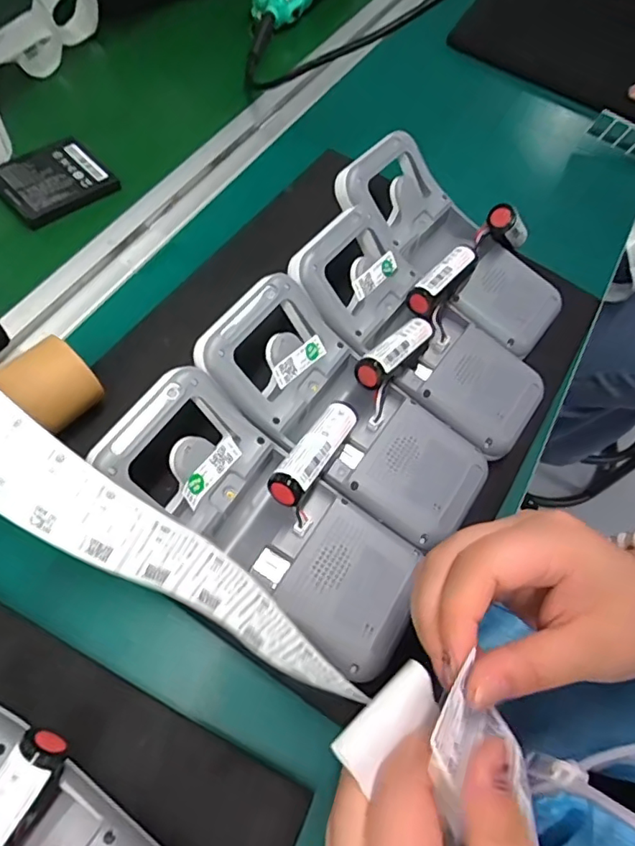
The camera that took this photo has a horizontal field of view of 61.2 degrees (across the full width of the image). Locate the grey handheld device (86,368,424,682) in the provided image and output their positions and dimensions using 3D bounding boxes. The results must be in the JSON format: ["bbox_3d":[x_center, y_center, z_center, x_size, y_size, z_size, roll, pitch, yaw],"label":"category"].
[{"bbox_3d":[-0.023,0.047,0.268,0.164,0.029,0.070,42,64,-2],"label":"grey handheld device"}]

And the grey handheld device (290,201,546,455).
[{"bbox_3d":[0.063,-0.056,0.332,0.167,0.027,0.076,41,63,-4],"label":"grey handheld device"}]

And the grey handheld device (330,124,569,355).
[{"bbox_3d":[0.089,-0.117,0.370,0.169,0.040,0.087,44,65,-1],"label":"grey handheld device"}]

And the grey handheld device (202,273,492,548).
[{"bbox_3d":[0.016,-0.005,0.300,0.166,0.030,0.075,40,63,-4],"label":"grey handheld device"}]

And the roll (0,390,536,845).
[{"bbox_3d":[-0.062,0.064,0.228,0.267,0.072,0.042,28,62,12],"label":"roll"}]

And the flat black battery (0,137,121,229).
[{"bbox_3d":[-0.199,-0.182,0.400,0.073,0.013,0.067,-39,74,-23],"label":"flat black battery"}]

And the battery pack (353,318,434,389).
[{"bbox_3d":[0.047,-0.038,0.314,0.020,0.021,0.063,39,50,17],"label":"battery pack"}]

